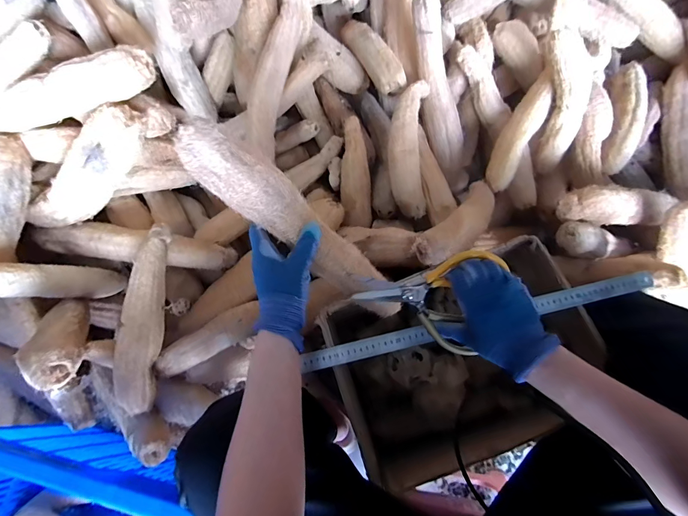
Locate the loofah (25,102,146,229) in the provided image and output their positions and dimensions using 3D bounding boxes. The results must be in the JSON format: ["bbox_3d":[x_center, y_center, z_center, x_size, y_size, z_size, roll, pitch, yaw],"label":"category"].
[{"bbox_3d":[-0.510,-0.159,0.692,0.346,0.085,0.080,-32,71,26],"label":"loofah"}]

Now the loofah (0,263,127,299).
[{"bbox_3d":[-0.566,0.048,0.676,0.051,0.262,0.053,-36,73,16],"label":"loofah"}]

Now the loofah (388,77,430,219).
[{"bbox_3d":[0.139,-0.230,0.749,0.088,0.054,0.283,-1,97,2],"label":"loofah"}]

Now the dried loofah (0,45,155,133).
[{"bbox_3d":[-0.522,-0.303,0.651,0.390,0.074,0.053,-7,71,20],"label":"dried loofah"}]

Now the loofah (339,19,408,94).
[{"bbox_3d":[0.061,-0.473,0.800,0.067,0.047,0.290,-21,60,-5],"label":"loofah"}]

